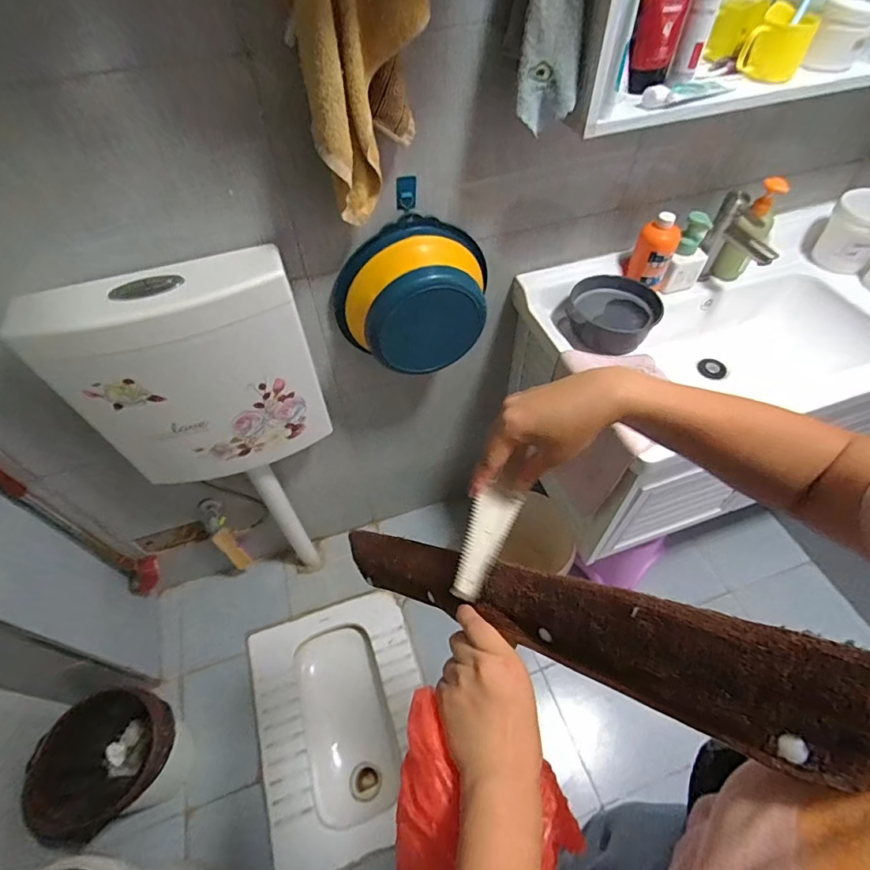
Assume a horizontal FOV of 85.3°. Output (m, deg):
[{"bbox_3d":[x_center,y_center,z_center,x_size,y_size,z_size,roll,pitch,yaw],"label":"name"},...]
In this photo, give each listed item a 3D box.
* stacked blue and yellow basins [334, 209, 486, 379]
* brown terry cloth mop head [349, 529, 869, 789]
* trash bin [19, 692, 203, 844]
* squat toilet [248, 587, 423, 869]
[{"bbox_3d":[-0.040,-0.235,0.832,0.272,0.243,0.107,-9,53,-5],"label":"stacked blue and yellow basins"},{"bbox_3d":[0.061,0.132,0.377,0.472,0.014,0.062,-1,69,52],"label":"brown terry cloth mop head"},{"bbox_3d":[-0.699,0.712,1.052,0.289,0.234,0.253,-11,54,-7],"label":"trash bin"},{"bbox_3d":[-0.230,0.742,1.237,0.415,0.159,0.552,-16,54,-10],"label":"squat toilet"}]

